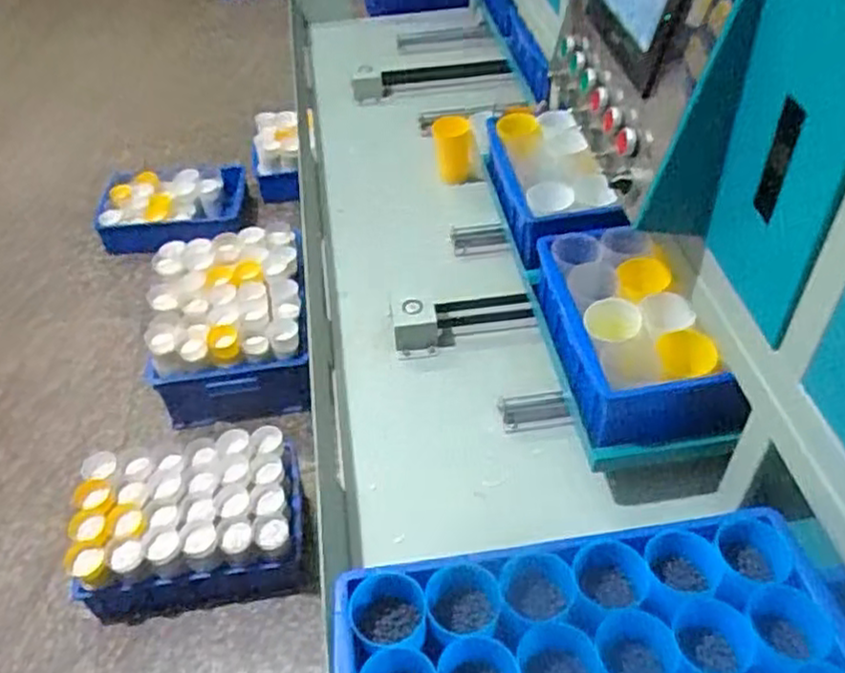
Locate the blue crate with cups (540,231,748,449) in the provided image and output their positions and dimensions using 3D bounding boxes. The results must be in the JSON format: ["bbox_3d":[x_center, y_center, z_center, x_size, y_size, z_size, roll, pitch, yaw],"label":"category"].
[{"bbox_3d":[0.246,-0.010,0.895,0.159,0.122,0.290,-7,46,-3],"label":"blue crate with cups"}]

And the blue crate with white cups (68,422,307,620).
[{"bbox_3d":[-0.438,0.355,1.428,0.413,0.187,0.276,-8,46,-4],"label":"blue crate with white cups"}]

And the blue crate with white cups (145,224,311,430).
[{"bbox_3d":[-0.444,-0.029,1.730,0.340,0.241,0.411,-7,46,-3],"label":"blue crate with white cups"}]

